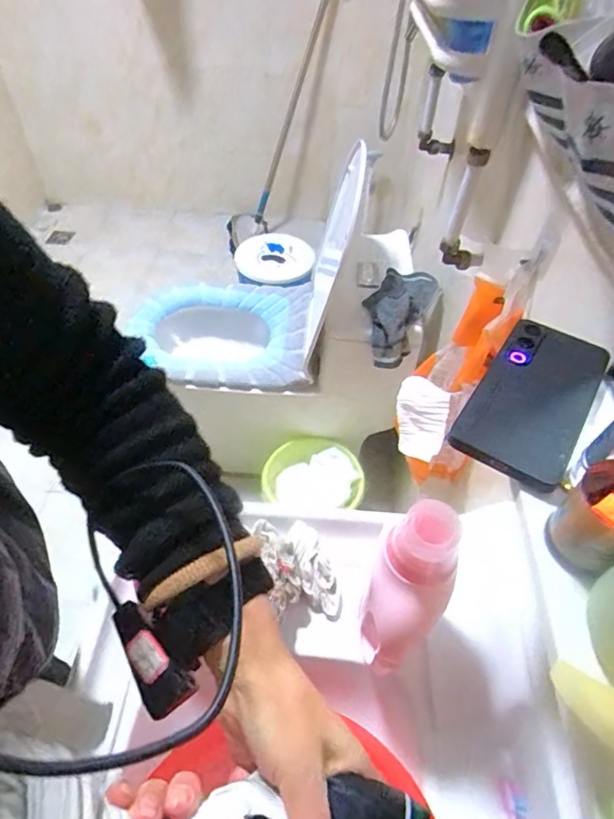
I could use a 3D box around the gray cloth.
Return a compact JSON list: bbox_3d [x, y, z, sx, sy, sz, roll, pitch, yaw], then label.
[{"bbox_3d":[0.174,-0.189,1.025,0.126,0.114,0.201,22,53,14],"label":"gray cloth"}]

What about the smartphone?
[{"bbox_3d":[0.173,-0.013,0.384,0.076,0.008,0.159,29,55,19],"label":"smartphone"}]

